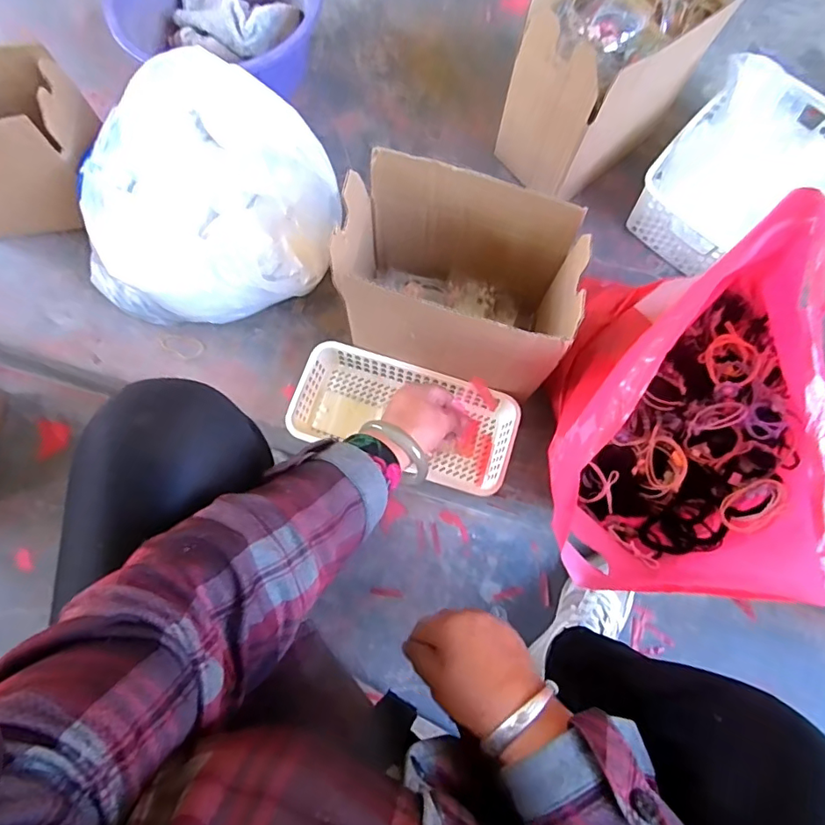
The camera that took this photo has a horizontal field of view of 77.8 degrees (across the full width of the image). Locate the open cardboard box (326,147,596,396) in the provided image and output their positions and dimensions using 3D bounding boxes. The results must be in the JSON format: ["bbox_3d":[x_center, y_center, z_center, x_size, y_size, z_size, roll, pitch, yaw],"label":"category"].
[{"bbox_3d":[0.044,-0.133,0.568,0.233,0.190,0.160,14,74,2],"label":"open cardboard box"}]

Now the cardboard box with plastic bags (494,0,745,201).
[{"bbox_3d":[0.254,-0.439,0.681,0.245,0.224,0.143,-40,79,-12],"label":"cardboard box with plastic bags"}]

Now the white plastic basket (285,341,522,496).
[{"bbox_3d":[-0.009,0.007,0.637,0.267,0.047,0.124,19,75,5],"label":"white plastic basket"}]

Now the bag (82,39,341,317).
[{"bbox_3d":[-0.246,-0.251,0.635,0.268,0.181,0.261,1,74,-1],"label":"bag"}]

